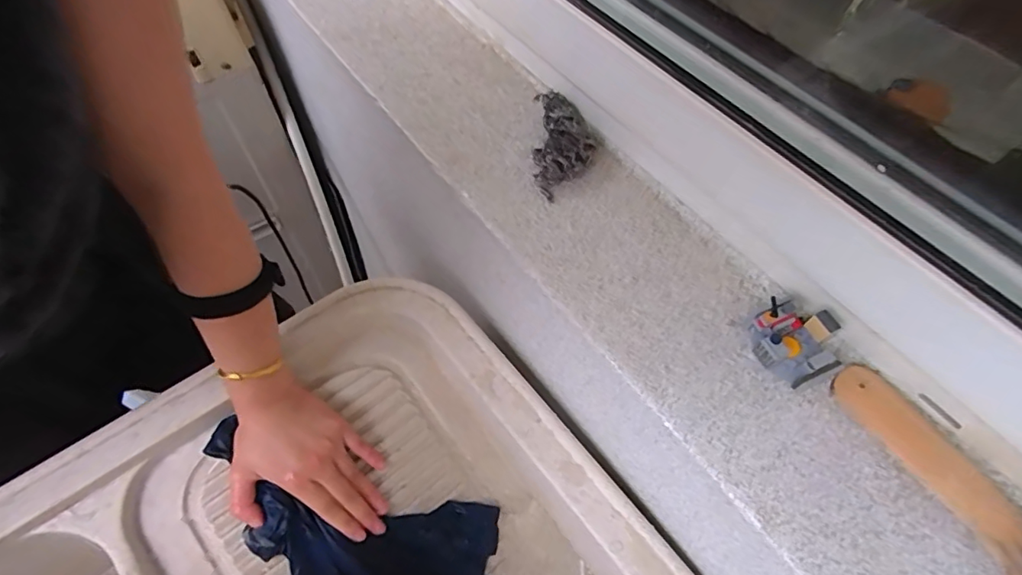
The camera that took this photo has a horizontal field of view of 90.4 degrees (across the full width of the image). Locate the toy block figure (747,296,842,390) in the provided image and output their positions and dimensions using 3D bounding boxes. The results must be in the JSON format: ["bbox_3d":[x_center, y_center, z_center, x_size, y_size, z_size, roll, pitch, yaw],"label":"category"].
[{"bbox_3d":[0.198,0.039,0.355,0.049,0.036,0.050,4,58,0],"label":"toy block figure"}]

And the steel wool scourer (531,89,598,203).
[{"bbox_3d":[0.047,-0.130,0.453,0.051,0.019,0.107,3,71,0],"label":"steel wool scourer"}]

